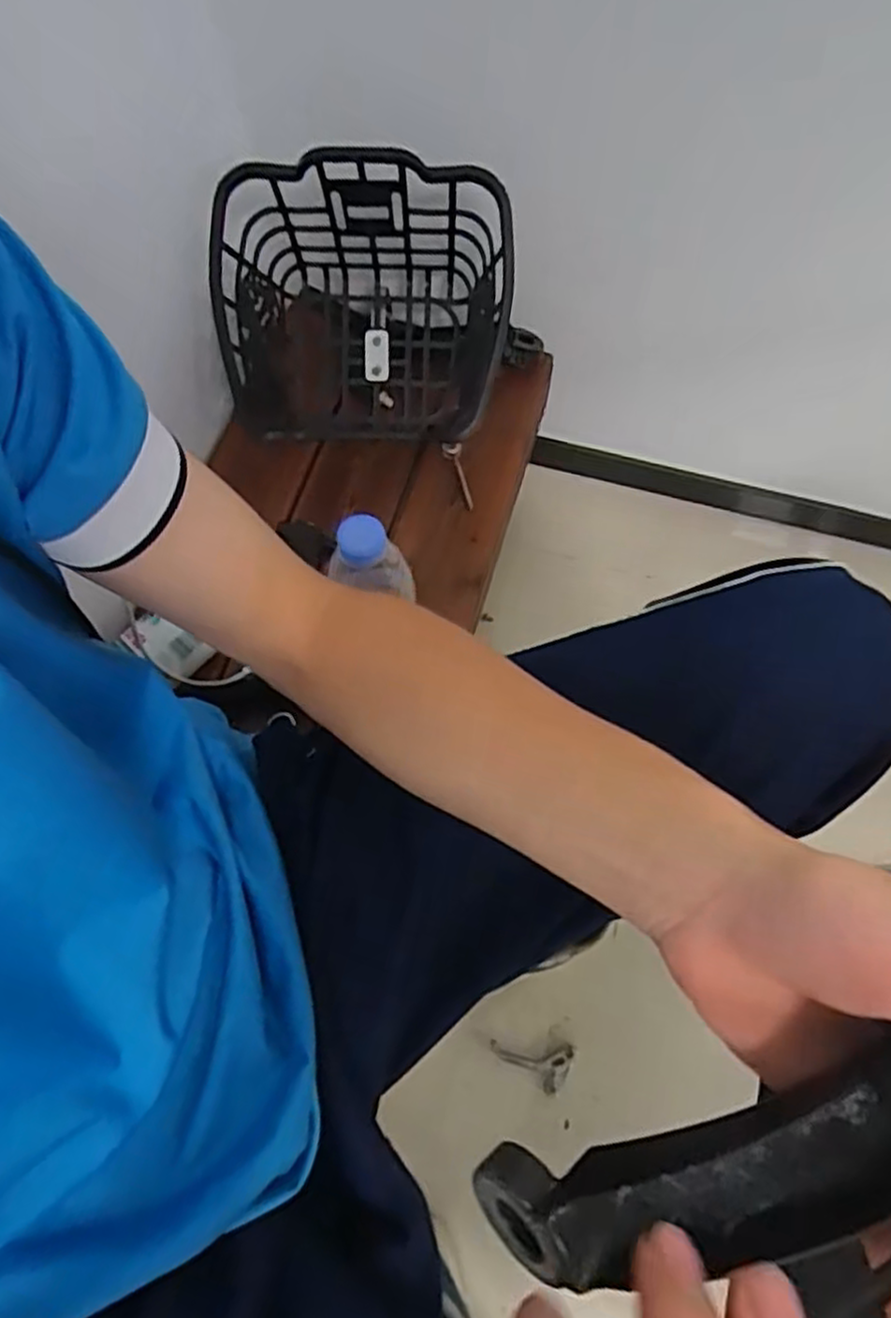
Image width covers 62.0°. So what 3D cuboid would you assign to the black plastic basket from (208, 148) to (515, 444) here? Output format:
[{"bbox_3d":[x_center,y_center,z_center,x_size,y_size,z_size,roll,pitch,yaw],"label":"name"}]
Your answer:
[{"bbox_3d":[-0.072,-0.308,0.669,0.253,0.229,0.214,4,68,2],"label":"black plastic basket"}]

